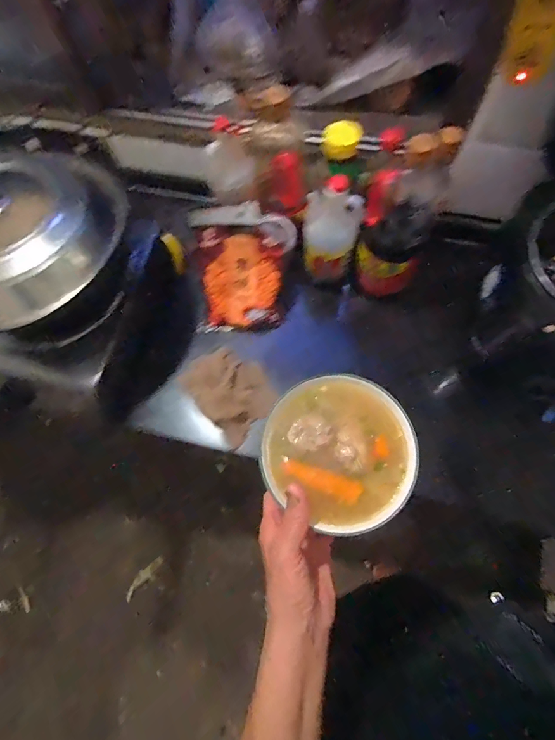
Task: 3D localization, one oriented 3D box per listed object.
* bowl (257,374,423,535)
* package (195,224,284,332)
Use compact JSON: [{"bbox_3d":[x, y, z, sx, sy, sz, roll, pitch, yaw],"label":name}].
[{"bbox_3d":[0.054,0.078,0.363,0.134,0.046,0.142,-1,69,2],"label":"bowl"},{"bbox_3d":[-0.059,-0.169,0.701,0.164,0.205,0.054,-11,33,-5],"label":"package"}]

